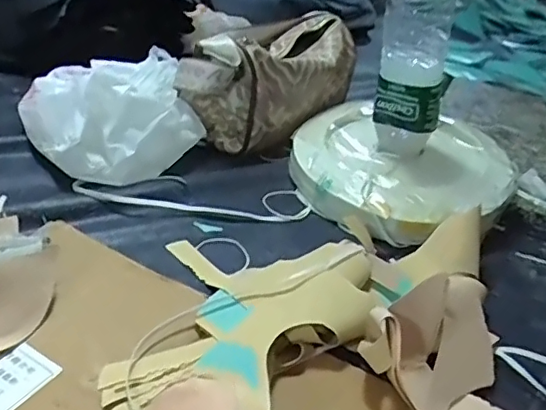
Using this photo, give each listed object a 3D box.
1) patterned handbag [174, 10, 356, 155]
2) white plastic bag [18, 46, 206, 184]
[{"bbox_3d":[0.001,-0.155,0.716,0.122,0.127,0.230,26,37,25],"label":"patterned handbag"},{"bbox_3d":[-0.175,-0.104,0.639,0.185,0.094,0.191,-5,36,-20],"label":"white plastic bag"}]

